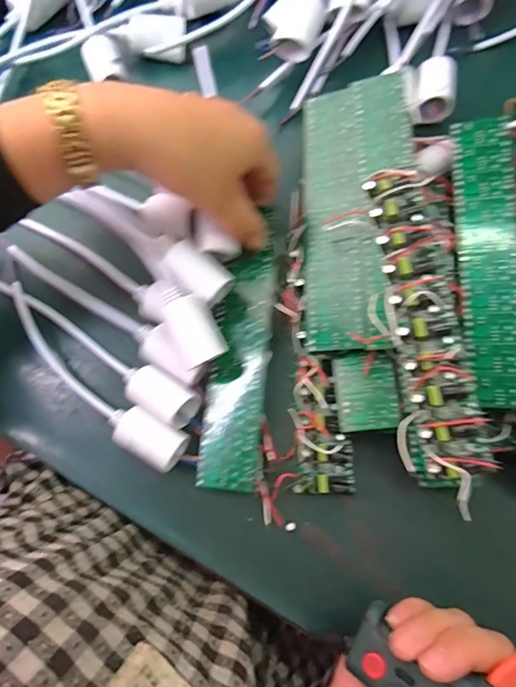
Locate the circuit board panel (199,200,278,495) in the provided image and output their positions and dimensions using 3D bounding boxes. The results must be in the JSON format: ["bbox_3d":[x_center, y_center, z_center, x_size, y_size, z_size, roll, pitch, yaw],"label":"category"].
[{"bbox_3d":[-0.011,0.007,0.327,0.042,0.011,0.183,8,79,1],"label":"circuit board panel"}]

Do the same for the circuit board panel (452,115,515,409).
[{"bbox_3d":[0.155,-0.059,0.308,0.039,0.006,0.199,-4,76,16],"label":"circuit board panel"}]

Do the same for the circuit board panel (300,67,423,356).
[{"bbox_3d":[0.066,-0.095,0.320,0.078,0.015,0.201,-3,75,25],"label":"circuit board panel"}]

